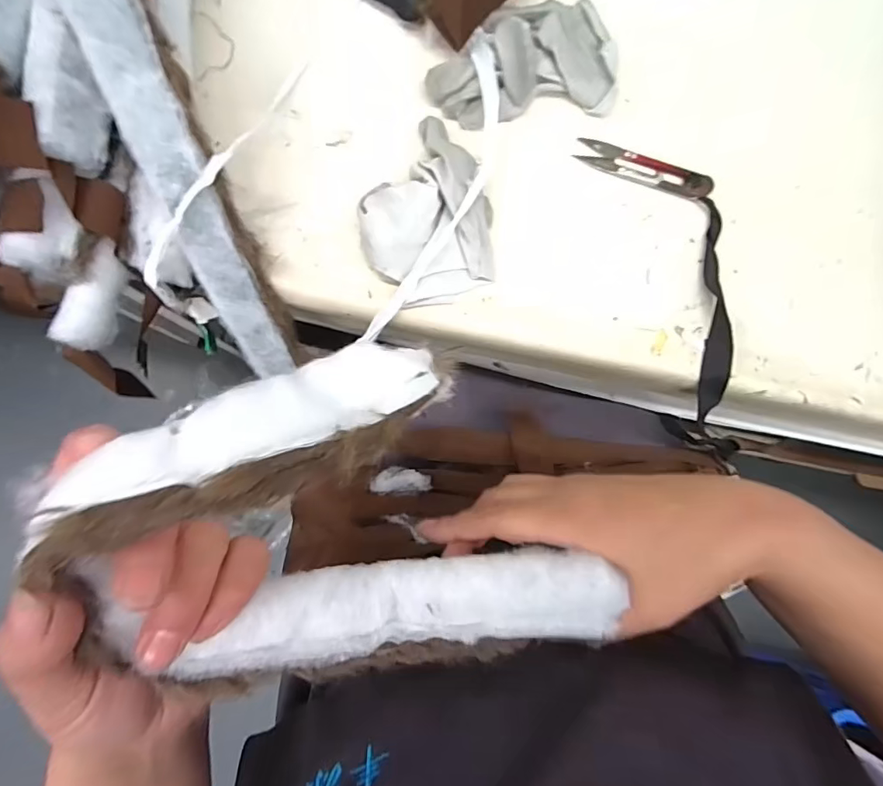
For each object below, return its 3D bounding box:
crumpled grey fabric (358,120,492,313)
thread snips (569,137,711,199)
[{"bbox_3d":[-0.011,-0.116,0.311,0.090,0.027,0.108,-32,86,-7],"label":"crumpled grey fabric"},{"bbox_3d":[0.145,-0.160,0.336,0.098,0.006,0.019,18,83,-1],"label":"thread snips"}]

